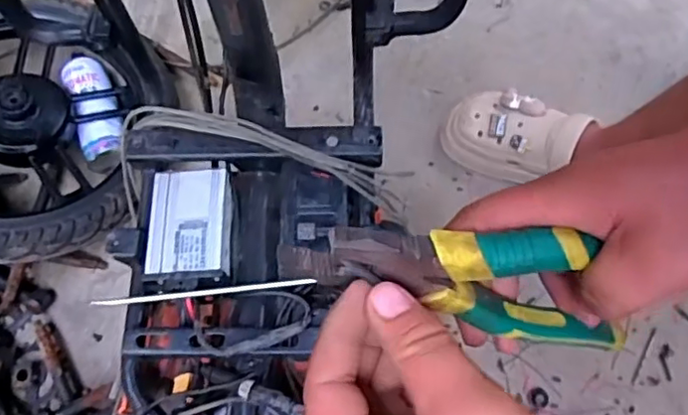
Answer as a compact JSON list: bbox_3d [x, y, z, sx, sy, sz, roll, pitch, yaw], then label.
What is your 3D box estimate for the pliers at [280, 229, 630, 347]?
[{"bbox_3d":[0.066,0.029,0.271,0.183,0.055,0.032,17,64,-26],"label":"pliers"}]

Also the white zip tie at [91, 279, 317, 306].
[{"bbox_3d":[-0.115,0.070,0.515,0.182,0.009,0.006,-7,71,0],"label":"white zip tie"}]

